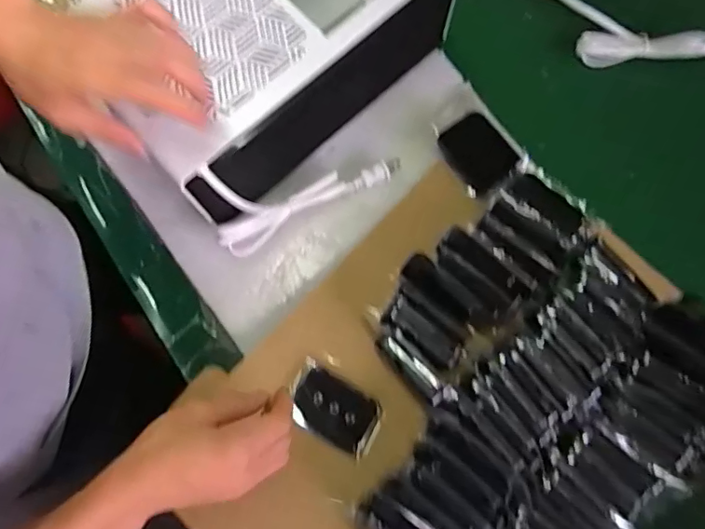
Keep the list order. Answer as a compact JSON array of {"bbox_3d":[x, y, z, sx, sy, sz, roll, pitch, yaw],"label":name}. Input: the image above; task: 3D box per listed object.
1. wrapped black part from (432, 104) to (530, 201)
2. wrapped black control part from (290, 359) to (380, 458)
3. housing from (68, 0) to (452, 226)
[{"bbox_3d":[0.134,-0.126,0.573,0.075,0.051,0.104,-38,80,-9],"label":"wrapped black part"},{"bbox_3d":[-0.020,0.143,0.523,0.095,0.010,0.059,31,79,6],"label":"wrapped black control part"},{"bbox_3d":[-0.083,-0.236,0.558,0.215,0.157,0.347,42,80,8],"label":"housing"}]

